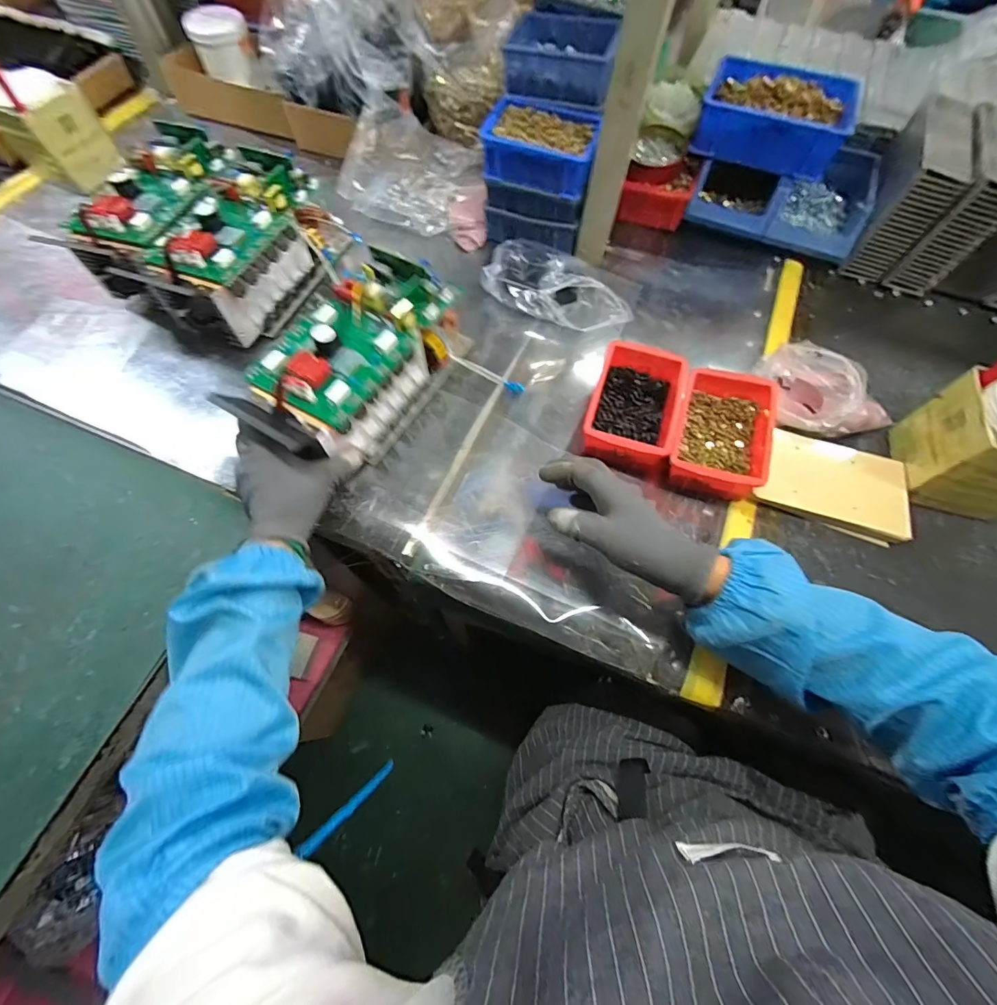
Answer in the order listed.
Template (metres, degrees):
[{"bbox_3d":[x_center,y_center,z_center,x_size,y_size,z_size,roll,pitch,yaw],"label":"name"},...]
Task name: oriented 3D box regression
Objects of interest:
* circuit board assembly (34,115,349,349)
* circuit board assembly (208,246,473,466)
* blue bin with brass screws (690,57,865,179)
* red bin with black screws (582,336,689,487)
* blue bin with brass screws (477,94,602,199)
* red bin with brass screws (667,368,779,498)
[{"bbox_3d":[-0.385,-0.351,0.594,0.233,0.128,0.259,20,65,9],"label":"circuit board assembly"},{"bbox_3d":[-0.159,-0.160,0.496,0.124,0.119,0.256,28,69,10],"label":"circuit board assembly"},{"bbox_3d":[0.396,-0.557,0.635,0.194,0.062,0.145,21,65,9],"label":"blue bin with brass screws"},{"bbox_3d":[0.160,-0.113,0.526,0.099,0.051,0.147,15,66,7],"label":"red bin with black screws"},{"bbox_3d":[0.059,-0.474,0.588,0.154,0.061,0.096,22,65,10],"label":"blue bin with brass screws"},{"bbox_3d":[0.252,-0.084,0.499,0.097,0.047,0.154,19,66,8],"label":"red bin with brass screws"}]

